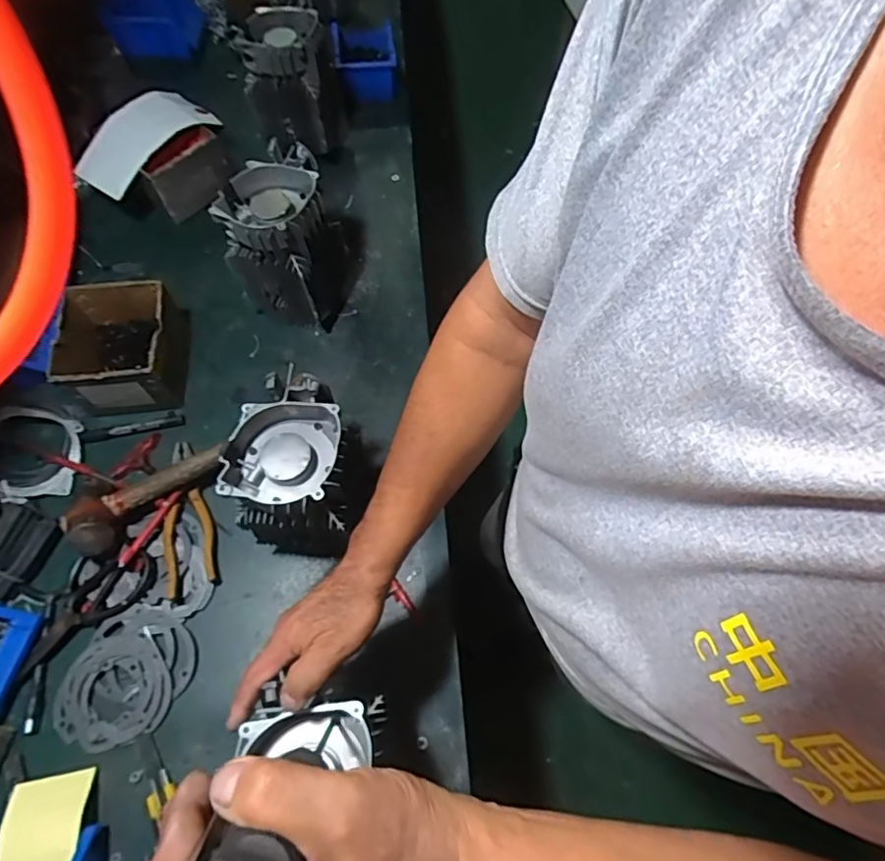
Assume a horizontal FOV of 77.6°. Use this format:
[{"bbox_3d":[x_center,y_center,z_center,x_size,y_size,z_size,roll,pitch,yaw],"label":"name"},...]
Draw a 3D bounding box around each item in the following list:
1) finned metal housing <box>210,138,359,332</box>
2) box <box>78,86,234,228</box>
[{"bbox_3d":[-0.218,-0.267,0.800,0.131,0.218,0.142,18,66,8],"label":"finned metal housing"},{"bbox_3d":[-0.470,-0.453,0.926,0.236,0.109,0.174,-41,72,-17],"label":"box"}]

